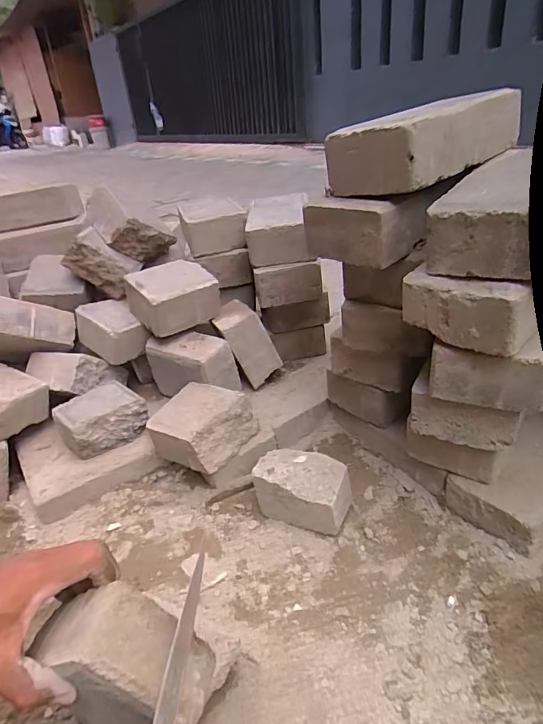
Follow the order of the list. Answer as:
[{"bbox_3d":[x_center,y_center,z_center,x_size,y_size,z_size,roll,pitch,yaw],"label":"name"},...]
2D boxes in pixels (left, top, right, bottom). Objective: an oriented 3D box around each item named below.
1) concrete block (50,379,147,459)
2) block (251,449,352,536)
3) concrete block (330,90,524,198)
[{"bbox_3d":[-0.255,0.085,0.678,0.120,0.065,0.087,-21,33,-25],"label":"concrete block"},{"bbox_3d":[0.040,0.164,0.577,0.113,0.073,0.066,6,34,25],"label":"block"},{"bbox_3d":[0.163,-0.231,0.477,0.195,0.066,0.104,-29,39,-31],"label":"concrete block"}]

